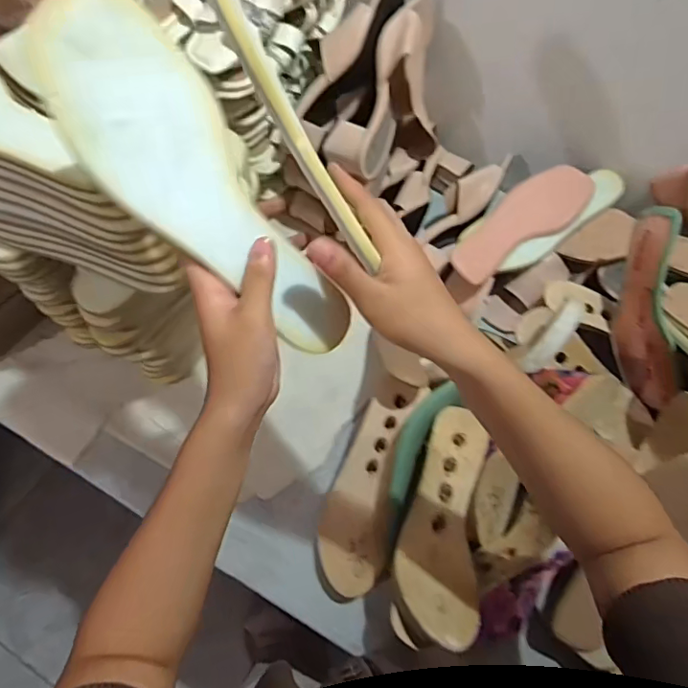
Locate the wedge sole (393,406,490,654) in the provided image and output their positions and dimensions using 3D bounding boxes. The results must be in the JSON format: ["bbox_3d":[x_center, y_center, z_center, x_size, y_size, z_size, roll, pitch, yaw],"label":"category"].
[{"bbox_3d":[0.101,0.175,0.544,0.085,0.041,0.232,9,65,1],"label":"wedge sole"}]

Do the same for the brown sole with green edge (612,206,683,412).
[{"bbox_3d":[0.357,-0.041,0.629,0.031,0.075,0.227,-4,100,-5],"label":"brown sole with green edge"}]

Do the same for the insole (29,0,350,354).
[{"bbox_3d":[-0.082,-0.089,0.325,0.081,0.017,0.242,-48,116,-21],"label":"insole"}]

